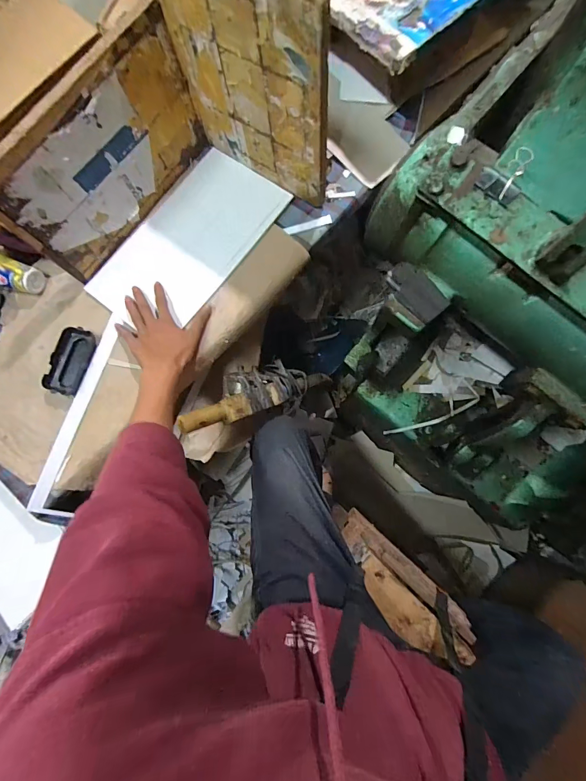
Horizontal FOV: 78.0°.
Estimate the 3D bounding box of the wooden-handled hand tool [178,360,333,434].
[{"bbox_3d":[-0.063,-0.003,0.656,0.314,0.041,0.083,-21,80,-38],"label":"wooden-handled hand tool"}]

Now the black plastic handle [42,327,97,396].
[{"bbox_3d":[-0.365,-0.049,0.591,0.051,0.018,0.107,18,83,4],"label":"black plastic handle"}]

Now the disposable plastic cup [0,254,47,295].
[{"bbox_3d":[-0.479,-0.192,0.606,0.108,0.048,0.063,21,83,5],"label":"disposable plastic cup"}]

